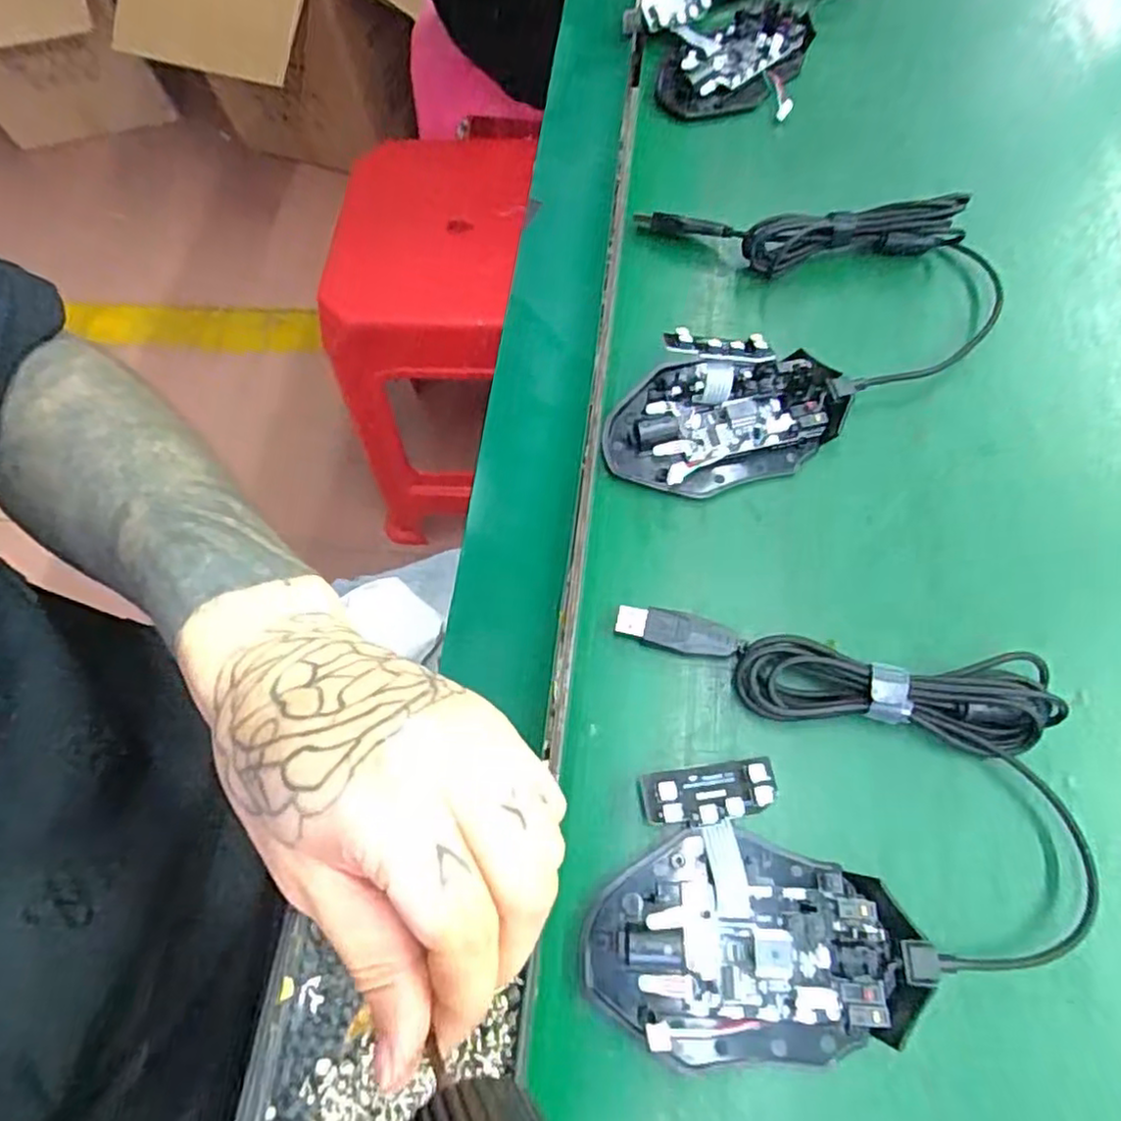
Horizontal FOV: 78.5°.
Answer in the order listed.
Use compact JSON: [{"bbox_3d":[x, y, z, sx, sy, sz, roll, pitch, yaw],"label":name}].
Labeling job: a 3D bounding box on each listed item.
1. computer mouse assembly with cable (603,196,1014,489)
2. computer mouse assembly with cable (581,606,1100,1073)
[{"bbox_3d":[0.128,-0.111,0.348,0.189,0.029,0.172,6,66,6],"label":"computer mouse assembly with cable"},{"bbox_3d":[0.106,0.103,0.258,0.178,0.021,0.155,6,66,5],"label":"computer mouse assembly with cable"}]

